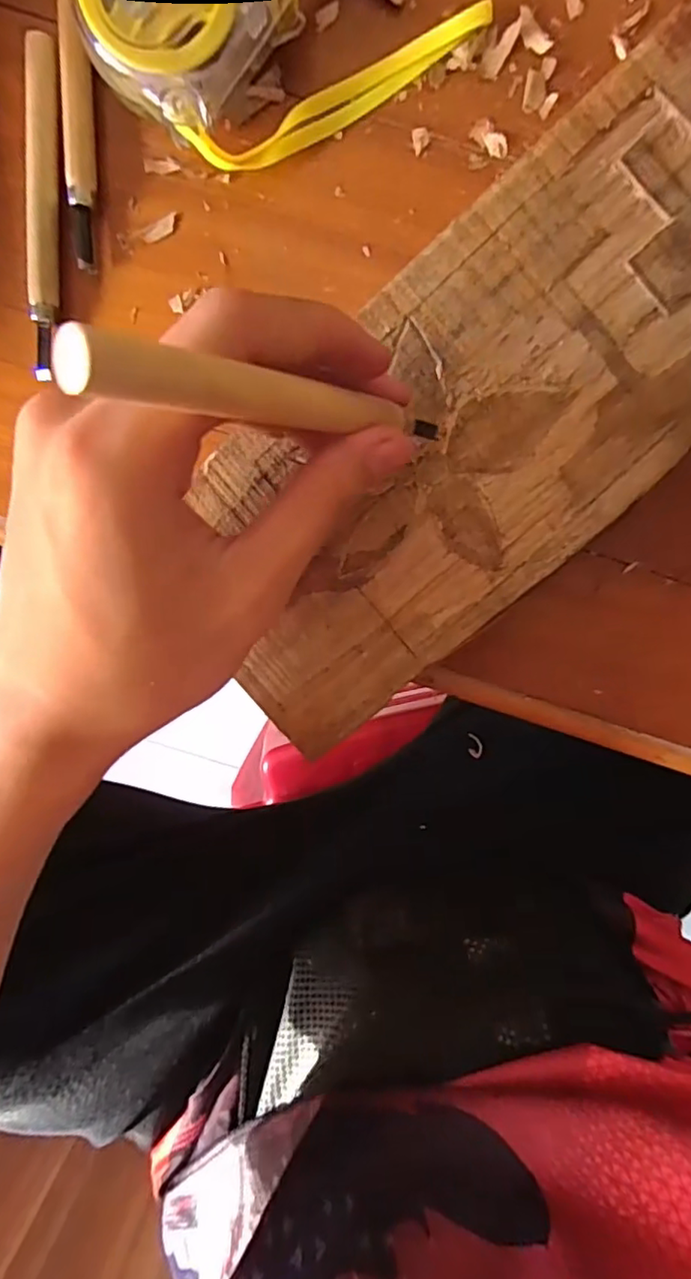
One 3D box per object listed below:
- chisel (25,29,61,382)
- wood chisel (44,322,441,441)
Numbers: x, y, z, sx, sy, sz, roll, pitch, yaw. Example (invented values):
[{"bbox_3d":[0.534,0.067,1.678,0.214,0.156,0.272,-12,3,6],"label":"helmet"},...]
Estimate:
[{"bbox_3d":[-0.123,-0.174,0.246,0.013,0.009,0.126,4,97,3],"label":"chisel"},{"bbox_3d":[-0.012,-0.056,0.143,0.007,0.118,0.010,-3,98,39],"label":"wood chisel"}]

